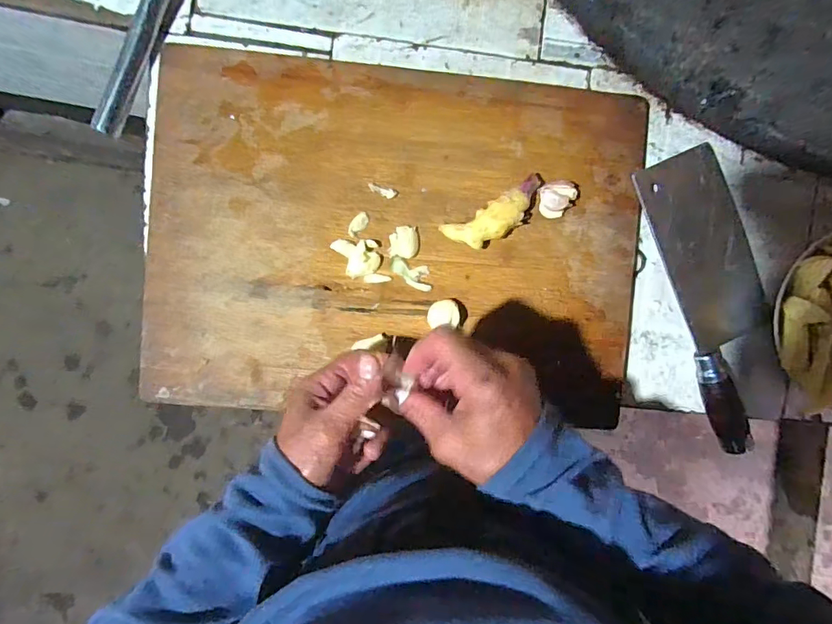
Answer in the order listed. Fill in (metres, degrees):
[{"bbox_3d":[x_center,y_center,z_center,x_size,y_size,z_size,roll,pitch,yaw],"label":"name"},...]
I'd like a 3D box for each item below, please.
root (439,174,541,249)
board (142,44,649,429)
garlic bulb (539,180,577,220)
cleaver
[{"bbox_3d":[0.074,-0.087,0.415,0.096,0.025,0.033,-29,94,-3],"label":"root"},{"bbox_3d":[-0.012,-0.064,0.416,0.443,0.029,0.311,4,90,-5],"label":"board"},{"bbox_3d":[0.132,-0.104,0.419,0.031,0.019,0.031,0,92,-4],"label":"garlic bulb"},{"bbox_3d":[0.305,-0.017,0.447,0.105,0.018,0.286,-21,93,-3],"label":"cleaver"}]

